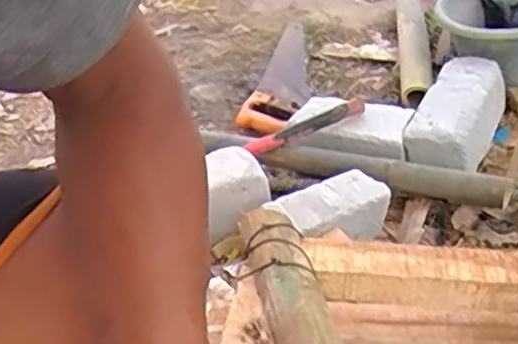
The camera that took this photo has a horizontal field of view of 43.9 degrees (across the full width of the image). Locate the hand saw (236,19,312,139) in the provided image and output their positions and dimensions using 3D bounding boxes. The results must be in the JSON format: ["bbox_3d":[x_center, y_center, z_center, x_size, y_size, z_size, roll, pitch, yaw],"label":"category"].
[{"bbox_3d":[0.062,-0.212,1.368,0.113,0.028,0.519,3,30,15],"label":"hand saw"}]

